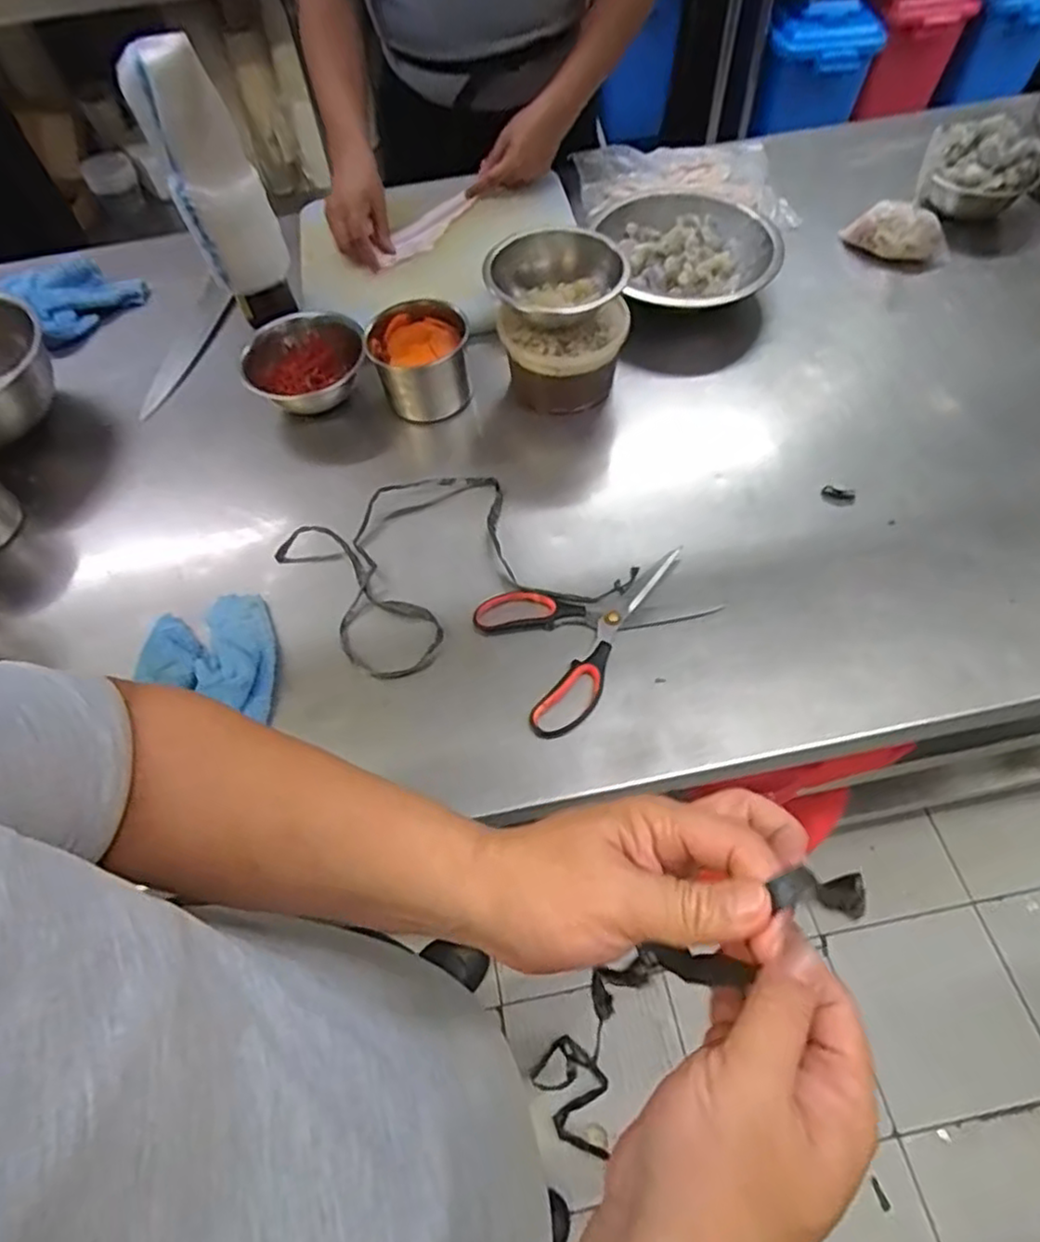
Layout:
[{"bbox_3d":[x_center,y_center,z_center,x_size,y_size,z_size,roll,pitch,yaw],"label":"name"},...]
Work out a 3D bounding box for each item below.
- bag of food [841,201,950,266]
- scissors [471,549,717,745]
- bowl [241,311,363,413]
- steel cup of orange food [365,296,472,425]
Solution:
[{"bbox_3d":[0.525,-0.535,0.951,0.145,0.062,0.047,22,62,16],"label":"bag of food"},{"bbox_3d":[0.082,0.005,0.663,0.216,0.010,0.151,-25,61,-11],"label":"scissors"},{"bbox_3d":[-0.261,-0.309,0.848,0.142,0.072,0.136,-1,59,2],"label":"bowl"},{"bbox_3d":[-0.117,-0.305,0.812,0.109,0.093,0.113,-1,59,2],"label":"steel cup of orange food"}]

